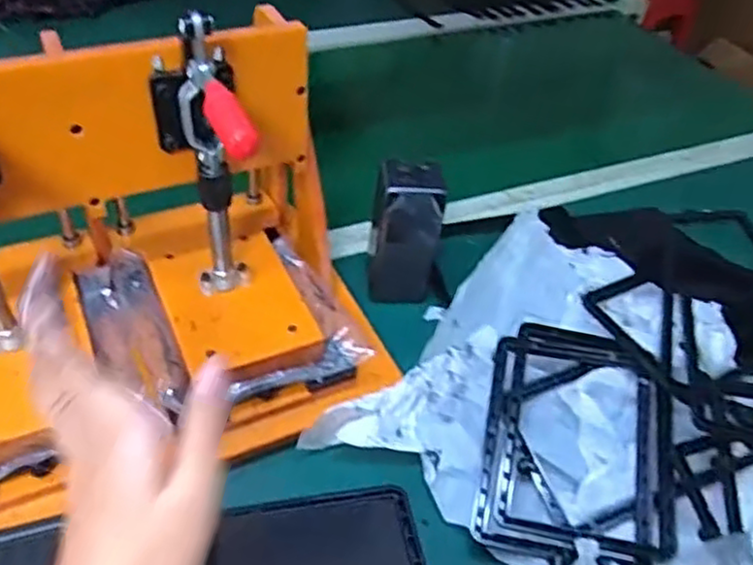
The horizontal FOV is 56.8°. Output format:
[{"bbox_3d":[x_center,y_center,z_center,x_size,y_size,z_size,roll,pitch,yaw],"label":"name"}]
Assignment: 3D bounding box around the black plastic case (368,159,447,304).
[{"bbox_3d":[0.024,-0.042,0.625,0.062,0.130,0.049,4,44,-1],"label":"black plastic case"}]

